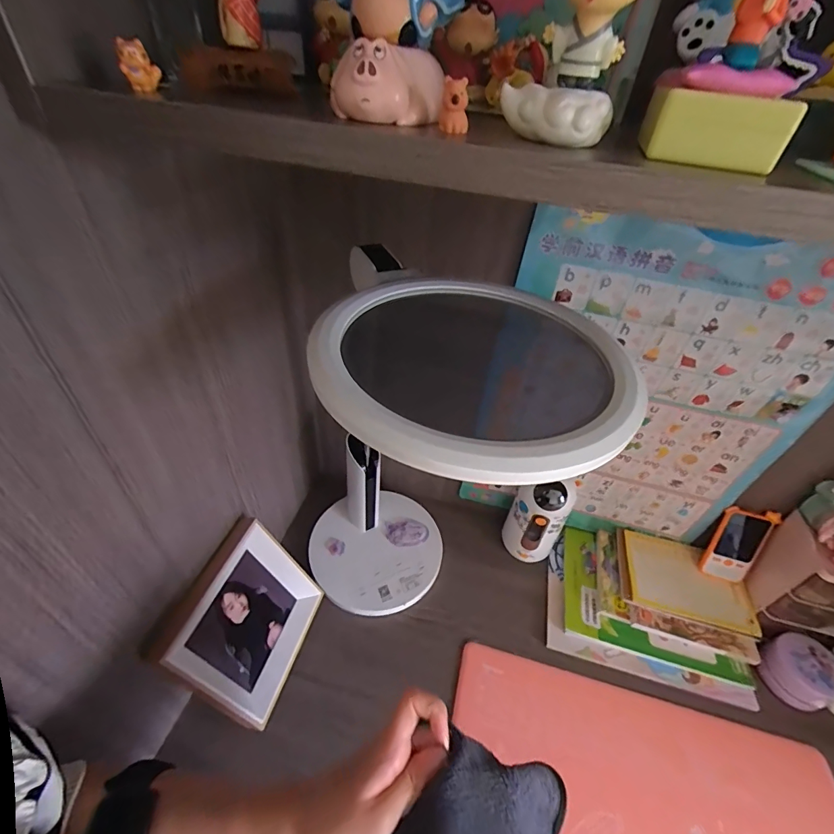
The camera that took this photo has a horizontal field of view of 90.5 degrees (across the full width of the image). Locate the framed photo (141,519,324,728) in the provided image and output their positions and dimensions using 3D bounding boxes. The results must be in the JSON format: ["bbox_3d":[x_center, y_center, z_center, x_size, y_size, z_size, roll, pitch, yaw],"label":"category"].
[{"bbox_3d":[-0.206,0.250,0.515,0.022,0.180,0.179,-10,36,26],"label":"framed photo"}]

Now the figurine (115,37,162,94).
[{"bbox_3d":[-0.141,-0.178,0.211,0.017,0.021,0.021,-15,45,-22],"label":"figurine"}]

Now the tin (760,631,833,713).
[{"bbox_3d":[0.524,0.346,0.564,0.081,0.047,0.080,3,41,-3],"label":"tin"}]

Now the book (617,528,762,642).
[{"bbox_3d":[0.412,0.253,0.641,0.180,0.011,0.124,13,49,10],"label":"book"}]

